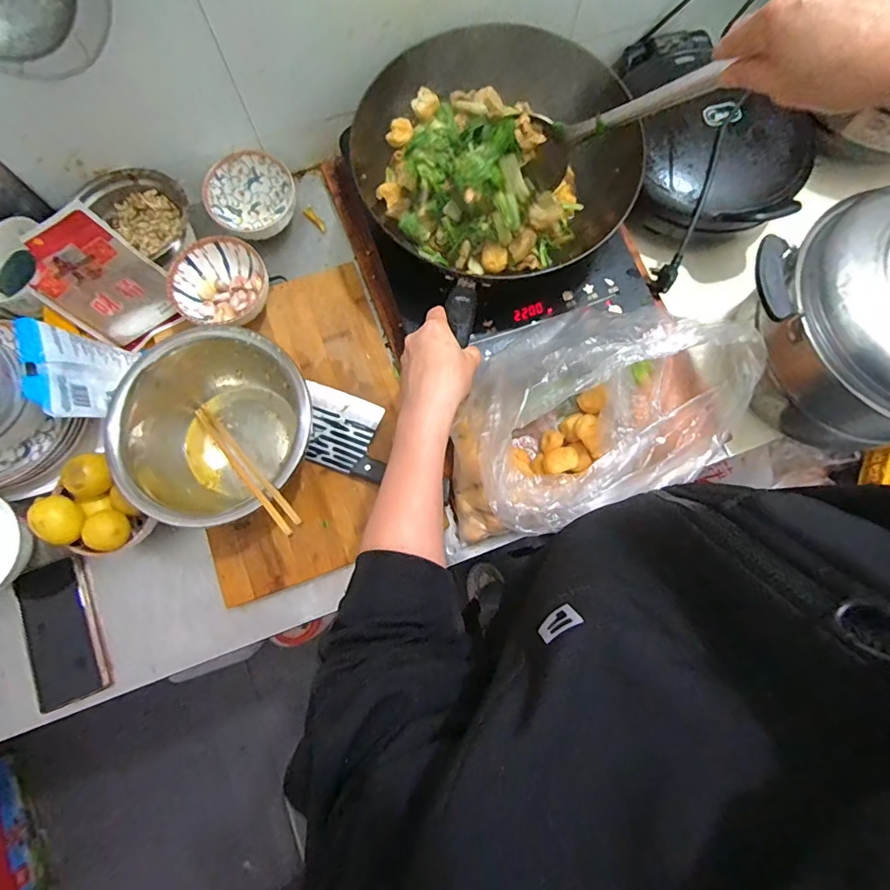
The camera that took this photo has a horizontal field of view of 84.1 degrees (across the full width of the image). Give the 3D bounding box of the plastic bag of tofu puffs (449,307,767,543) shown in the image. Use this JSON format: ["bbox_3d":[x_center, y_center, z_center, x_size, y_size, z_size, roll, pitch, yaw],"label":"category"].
[{"bbox_3d":[0.136,-0.019,0.509,0.283,0.223,0.176,-31,80,-7],"label":"plastic bag of tofu puffs"}]

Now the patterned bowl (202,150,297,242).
[{"bbox_3d":[-0.260,-0.330,0.672,0.116,0.057,0.107,0,78,-1],"label":"patterned bowl"}]

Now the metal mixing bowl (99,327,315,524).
[{"bbox_3d":[-0.255,-0.022,0.557,0.208,0.098,0.204,0,78,-1],"label":"metal mixing bowl"}]

